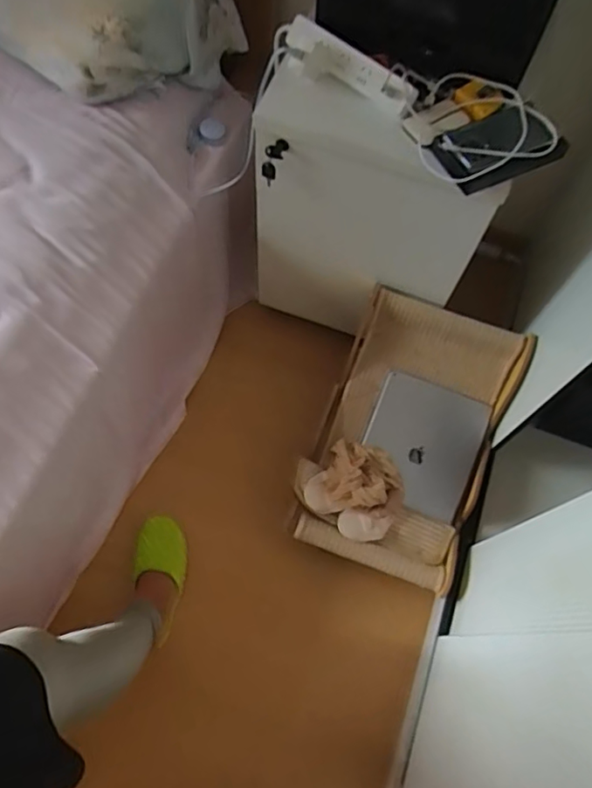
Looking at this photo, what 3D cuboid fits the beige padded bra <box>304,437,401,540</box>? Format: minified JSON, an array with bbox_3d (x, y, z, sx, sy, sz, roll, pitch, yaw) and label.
[{"bbox_3d":[0.120,0.181,1.106,0.169,0.055,0.165,1,64,-1],"label":"beige padded bra"}]

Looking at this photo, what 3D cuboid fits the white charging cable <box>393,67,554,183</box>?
[{"bbox_3d":[0.260,-0.410,0.838,0.202,0.054,0.200,-1,67,2],"label":"white charging cable"}]

